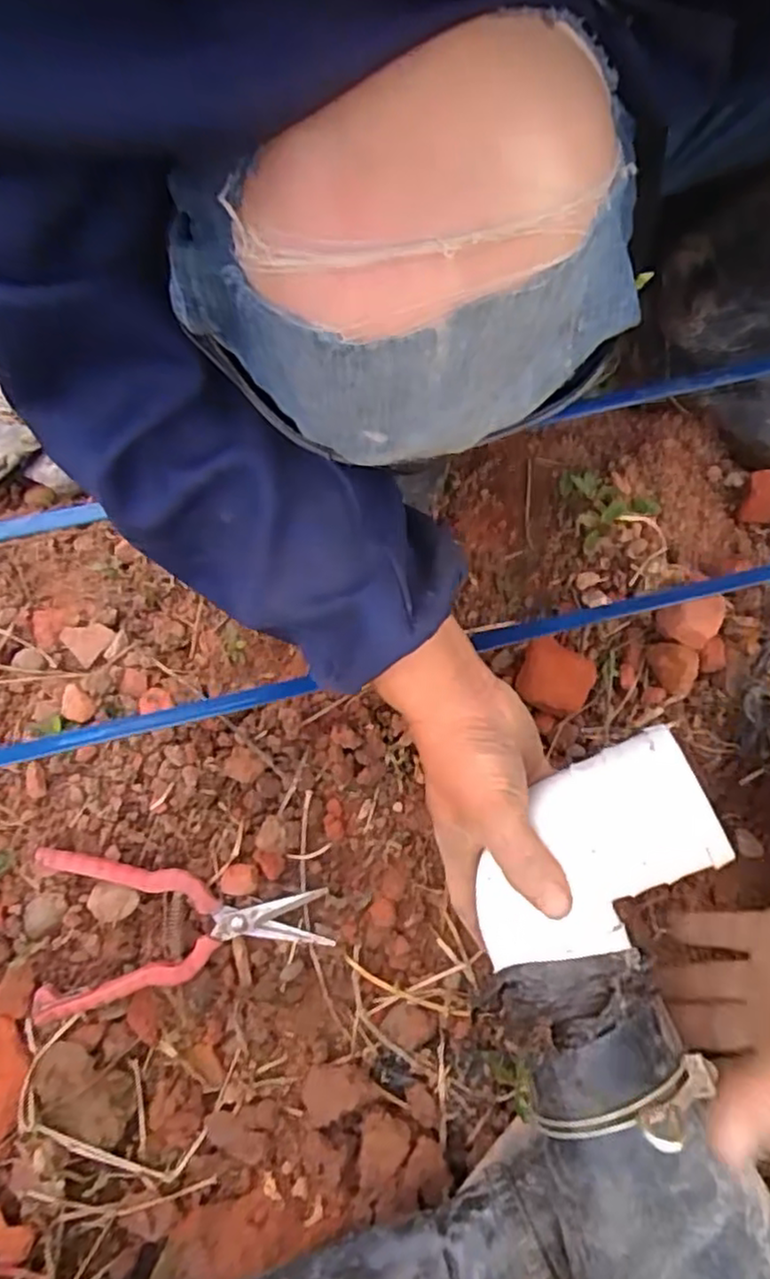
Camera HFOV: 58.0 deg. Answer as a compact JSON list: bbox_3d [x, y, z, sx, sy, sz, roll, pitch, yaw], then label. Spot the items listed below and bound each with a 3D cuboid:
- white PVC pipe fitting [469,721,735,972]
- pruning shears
[{"bbox_3d":[0.109,0.114,0.364,0.127,0.068,0.082,-29,64,11],"label":"white PVC pipe fitting"},{"bbox_3d":[-0.128,0.183,0.443,0.177,0.019,0.099,1,86,-8],"label":"pruning shears"}]

